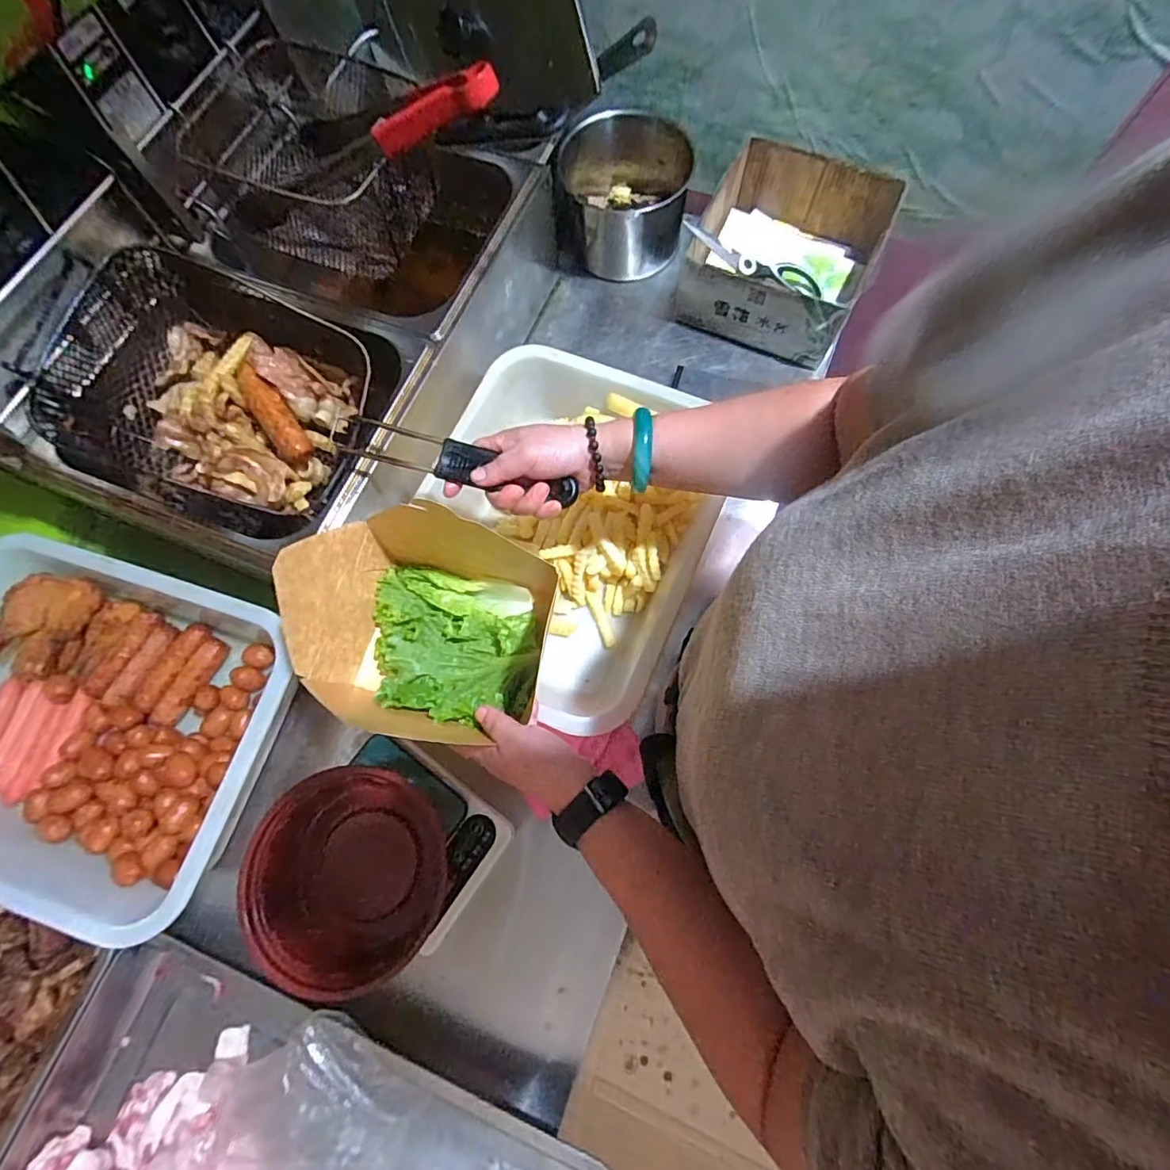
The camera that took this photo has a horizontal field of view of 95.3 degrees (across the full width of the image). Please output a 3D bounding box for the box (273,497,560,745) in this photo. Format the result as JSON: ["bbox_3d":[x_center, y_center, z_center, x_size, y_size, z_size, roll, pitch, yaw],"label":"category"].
[{"bbox_3d":[-0.131,0.025,0.441,0.180,0.113,0.181,9,72,5],"label":"box"}]

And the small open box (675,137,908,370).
[{"bbox_3d":[0.253,-0.427,0.687,0.207,0.102,0.222,26,75,10],"label":"small open box"}]

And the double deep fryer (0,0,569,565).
[{"bbox_3d":[-0.322,-0.321,0.582,0.437,0.290,0.538,19,74,8],"label":"double deep fryer"}]

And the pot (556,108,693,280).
[{"bbox_3d":[0.050,-0.532,0.737,0.179,0.113,0.167,6,72,4],"label":"pot"}]

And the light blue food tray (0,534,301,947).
[{"bbox_3d":[-0.488,0.133,0.533,0.362,0.085,0.297,15,73,7],"label":"light blue food tray"}]

